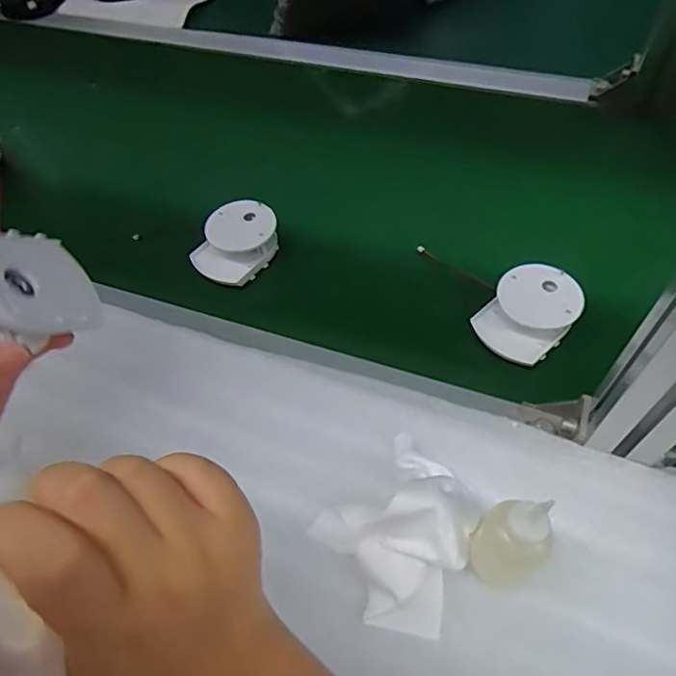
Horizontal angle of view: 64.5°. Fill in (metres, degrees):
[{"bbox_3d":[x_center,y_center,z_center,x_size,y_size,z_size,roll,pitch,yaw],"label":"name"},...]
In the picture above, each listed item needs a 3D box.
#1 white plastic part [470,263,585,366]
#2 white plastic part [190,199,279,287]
[{"bbox_3d":[0.152,-0.022,0.425,0.062,0.035,0.075,36,68,26],"label":"white plastic part"},{"bbox_3d":[-0.095,-0.089,0.492,0.058,0.035,0.075,35,67,25],"label":"white plastic part"}]

